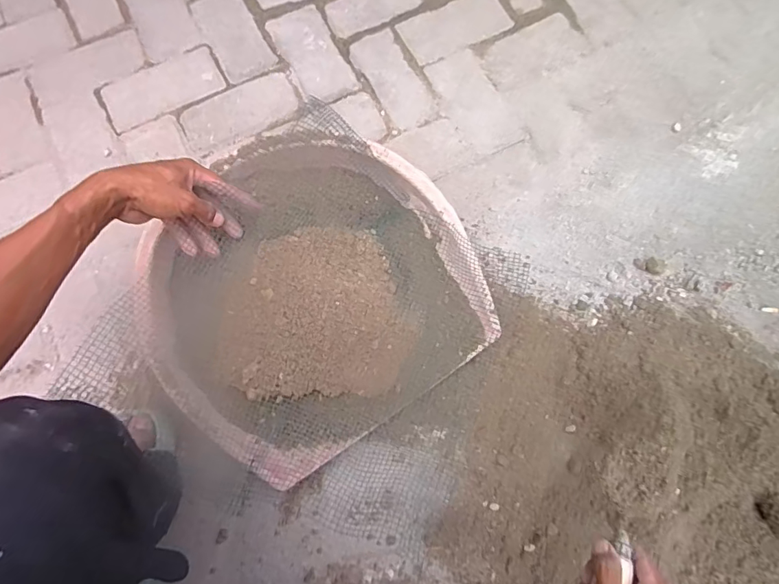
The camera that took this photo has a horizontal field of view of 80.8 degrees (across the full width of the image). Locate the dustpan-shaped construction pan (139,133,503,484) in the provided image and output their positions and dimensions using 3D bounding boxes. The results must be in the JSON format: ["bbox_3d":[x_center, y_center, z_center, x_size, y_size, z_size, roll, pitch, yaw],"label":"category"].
[{"bbox_3d":[-0.101,-0.001,0.630,0.442,0.115,0.394,-33,79,-12],"label":"dustpan-shaped construction pan"}]

